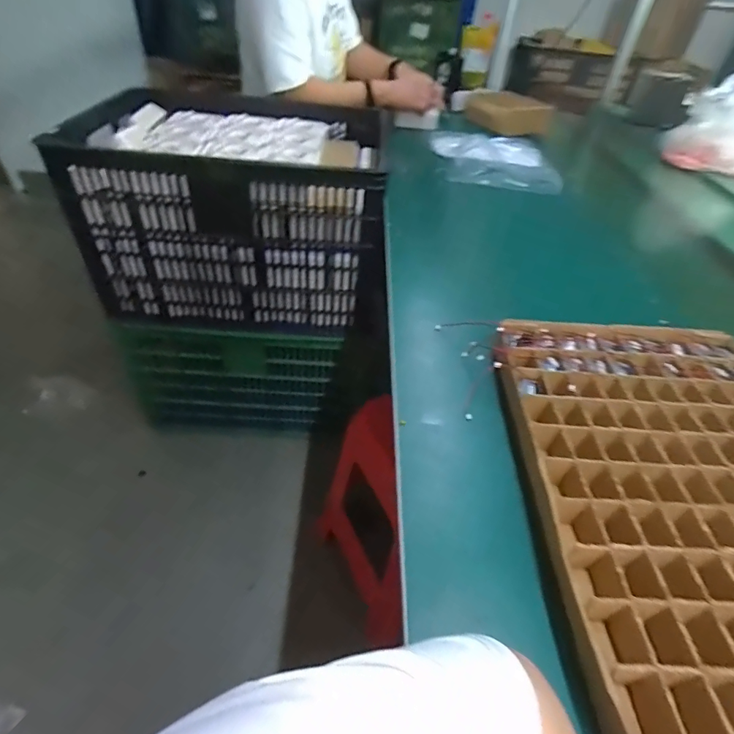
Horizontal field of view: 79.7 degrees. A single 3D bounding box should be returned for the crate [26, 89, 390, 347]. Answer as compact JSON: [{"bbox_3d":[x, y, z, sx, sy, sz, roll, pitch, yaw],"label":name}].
[{"bbox_3d":[-0.323,-0.335,1.058,0.670,0.407,0.362,1,42,-6],"label":"crate"}]

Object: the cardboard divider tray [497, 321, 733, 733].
[{"bbox_3d":[0.297,0.105,0.407,0.299,0.047,0.411,6,42,-1],"label":"cardboard divider tray"}]

